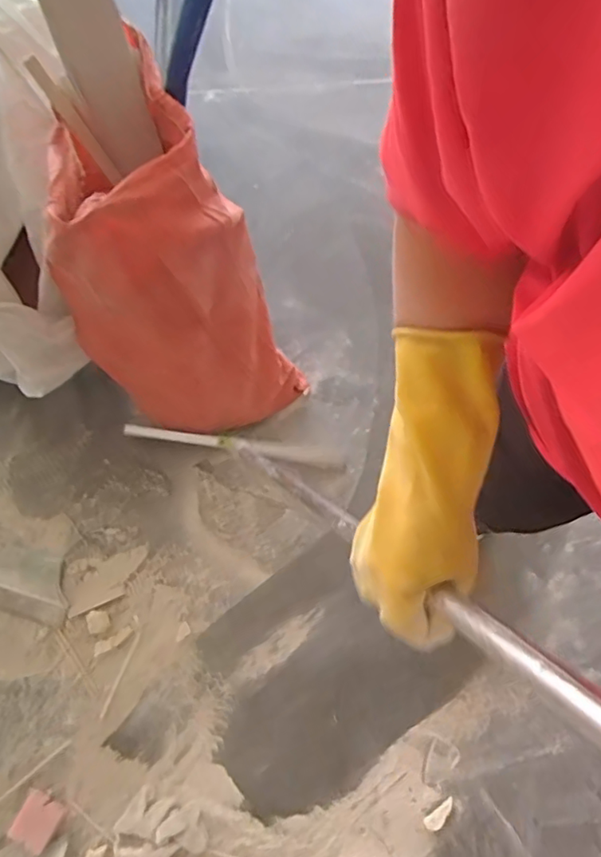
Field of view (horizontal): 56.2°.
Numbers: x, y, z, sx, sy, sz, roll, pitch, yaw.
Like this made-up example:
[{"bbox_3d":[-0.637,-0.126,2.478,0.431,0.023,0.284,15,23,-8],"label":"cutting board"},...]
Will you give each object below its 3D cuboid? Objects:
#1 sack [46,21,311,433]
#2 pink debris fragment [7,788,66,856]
[{"bbox_3d":[-0.219,-0.233,0.945,0.307,0.566,0.340,-36,74,-12],"label":"sack"},{"bbox_3d":[-0.444,0.658,0.948,0.068,0.018,0.074,27,54,4],"label":"pink debris fragment"}]

